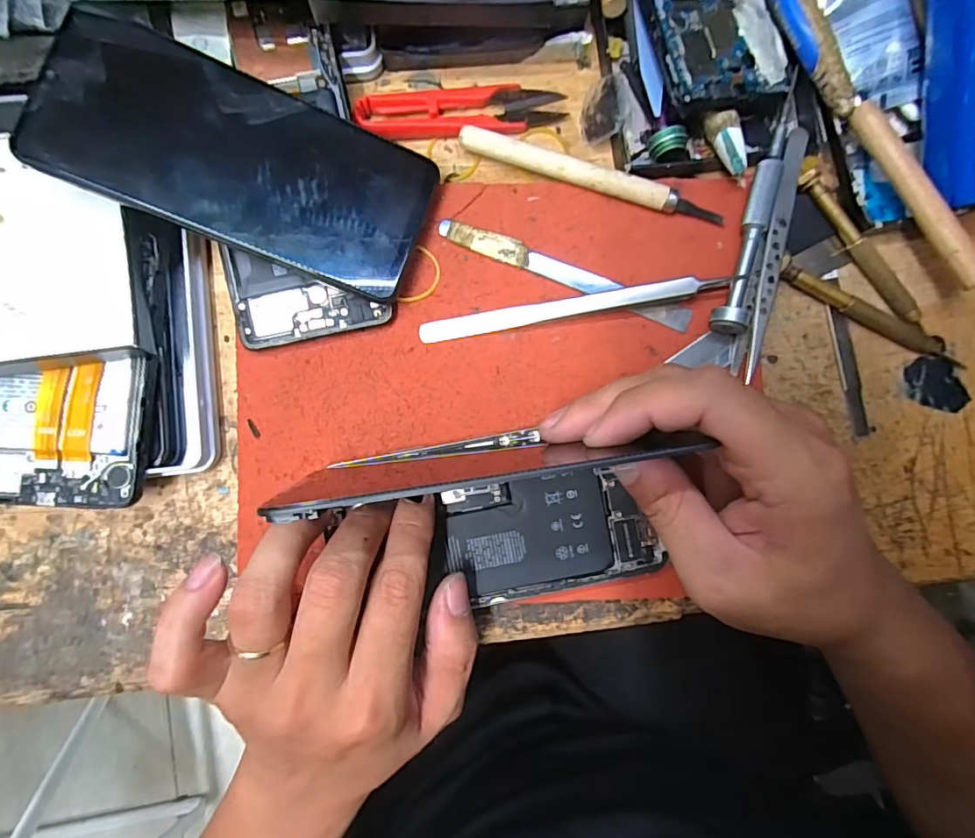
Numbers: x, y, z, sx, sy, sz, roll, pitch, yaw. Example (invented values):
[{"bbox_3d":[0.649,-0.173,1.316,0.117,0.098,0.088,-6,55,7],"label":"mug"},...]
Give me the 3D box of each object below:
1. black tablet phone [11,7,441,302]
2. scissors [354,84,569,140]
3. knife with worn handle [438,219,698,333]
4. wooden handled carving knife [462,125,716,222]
[{"bbox_3d":[-0.102,-0.109,0.210,0.152,0.006,0.070,19,83,-13],"label":"black tablet phone"},{"bbox_3d":[-0.012,-0.149,0.241,0.099,0.012,0.023,-8,88,-2],"label":"scissors"},{"bbox_3d":[0.038,-0.070,0.242,0.127,0.006,0.011,21,88,-1],"label":"knife with worn handle"},{"bbox_3d":[0.050,-0.116,0.240,0.129,0.015,0.009,18,88,-1],"label":"wooden handled carving knife"}]

